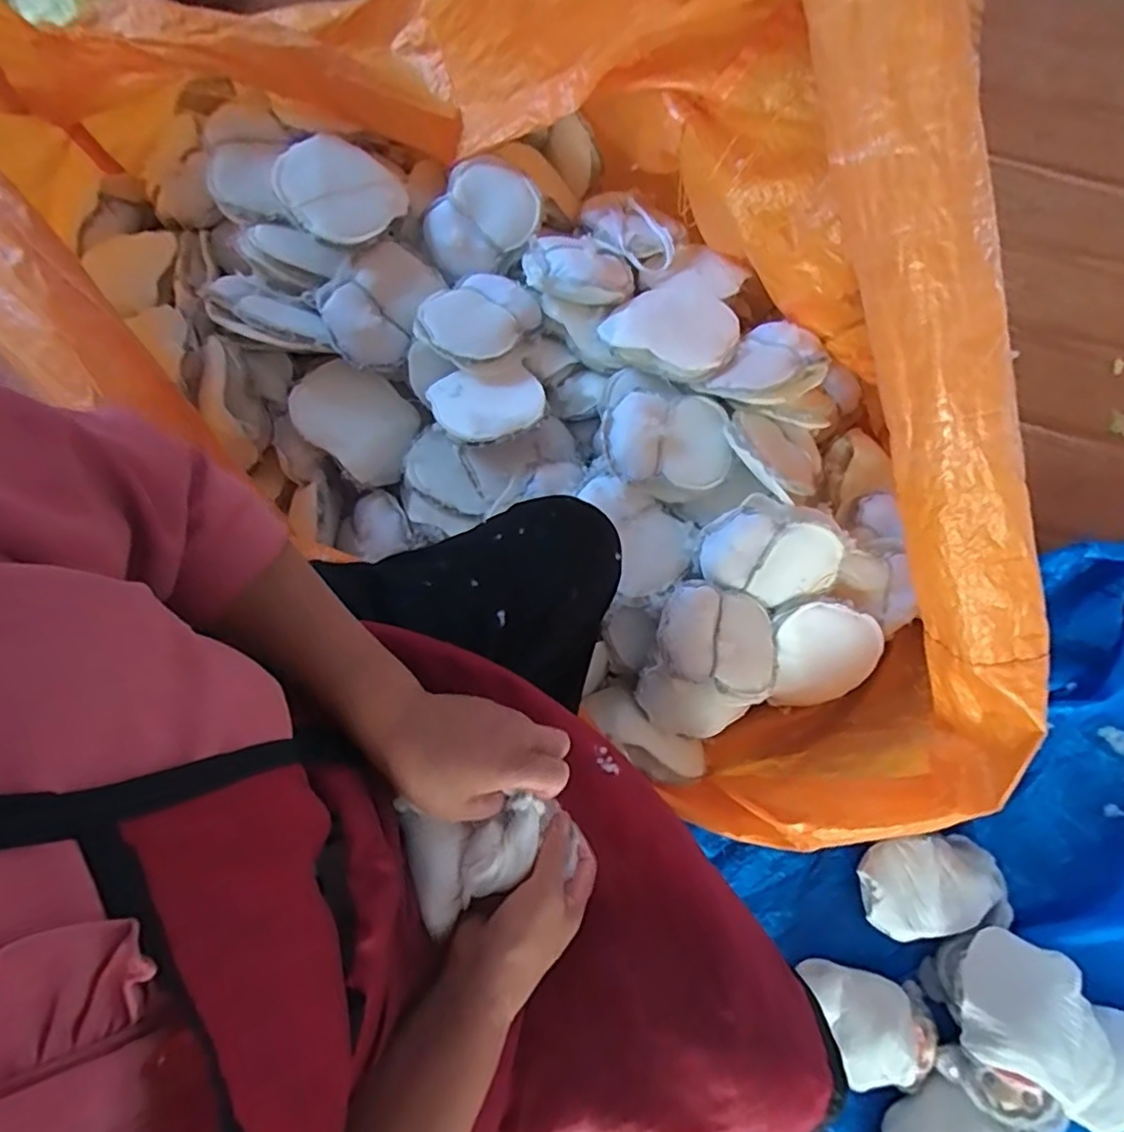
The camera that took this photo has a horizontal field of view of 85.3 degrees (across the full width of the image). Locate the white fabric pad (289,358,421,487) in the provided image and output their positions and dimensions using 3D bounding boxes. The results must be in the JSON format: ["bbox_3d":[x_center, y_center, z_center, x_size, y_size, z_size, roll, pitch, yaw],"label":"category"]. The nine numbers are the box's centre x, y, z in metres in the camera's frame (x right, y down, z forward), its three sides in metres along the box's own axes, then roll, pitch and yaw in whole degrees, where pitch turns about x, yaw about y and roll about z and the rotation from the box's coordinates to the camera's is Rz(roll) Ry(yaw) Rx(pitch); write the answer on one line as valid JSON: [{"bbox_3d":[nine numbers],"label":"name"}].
[{"bbox_3d":[-0.287,-0.207,0.862,0.176,0.033,0.135,40,76,-12],"label":"white fabric pad"}]

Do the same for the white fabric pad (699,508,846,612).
[{"bbox_3d":[0.272,-0.011,0.794,0.175,0.128,0.030,22,31,-12],"label":"white fabric pad"}]

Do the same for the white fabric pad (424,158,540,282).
[{"bbox_3d":[-0.120,-0.507,0.887,0.176,0.039,0.134,-44,98,1],"label":"white fabric pad"}]

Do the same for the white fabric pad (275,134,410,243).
[{"bbox_3d":[-0.302,-0.504,0.817,0.150,0.034,0.134,-45,102,-21],"label":"white fabric pad"}]

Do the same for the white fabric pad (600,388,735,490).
[{"bbox_3d":[0.139,-0.174,0.797,0.168,0.070,0.133,7,72,1],"label":"white fabric pad"}]

